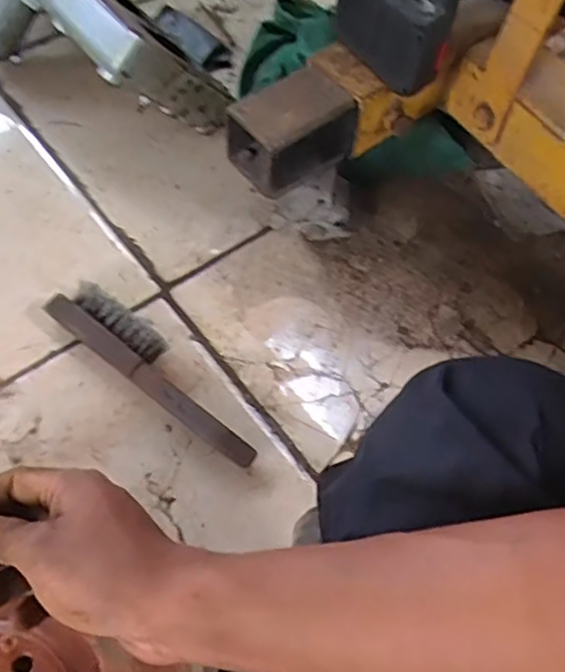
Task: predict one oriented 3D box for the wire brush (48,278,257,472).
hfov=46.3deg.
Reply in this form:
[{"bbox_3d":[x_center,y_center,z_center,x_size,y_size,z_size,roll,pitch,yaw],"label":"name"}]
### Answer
[{"bbox_3d":[-0.110,0.030,0.594,0.231,0.039,0.051,35,63,16],"label":"wire brush"}]

